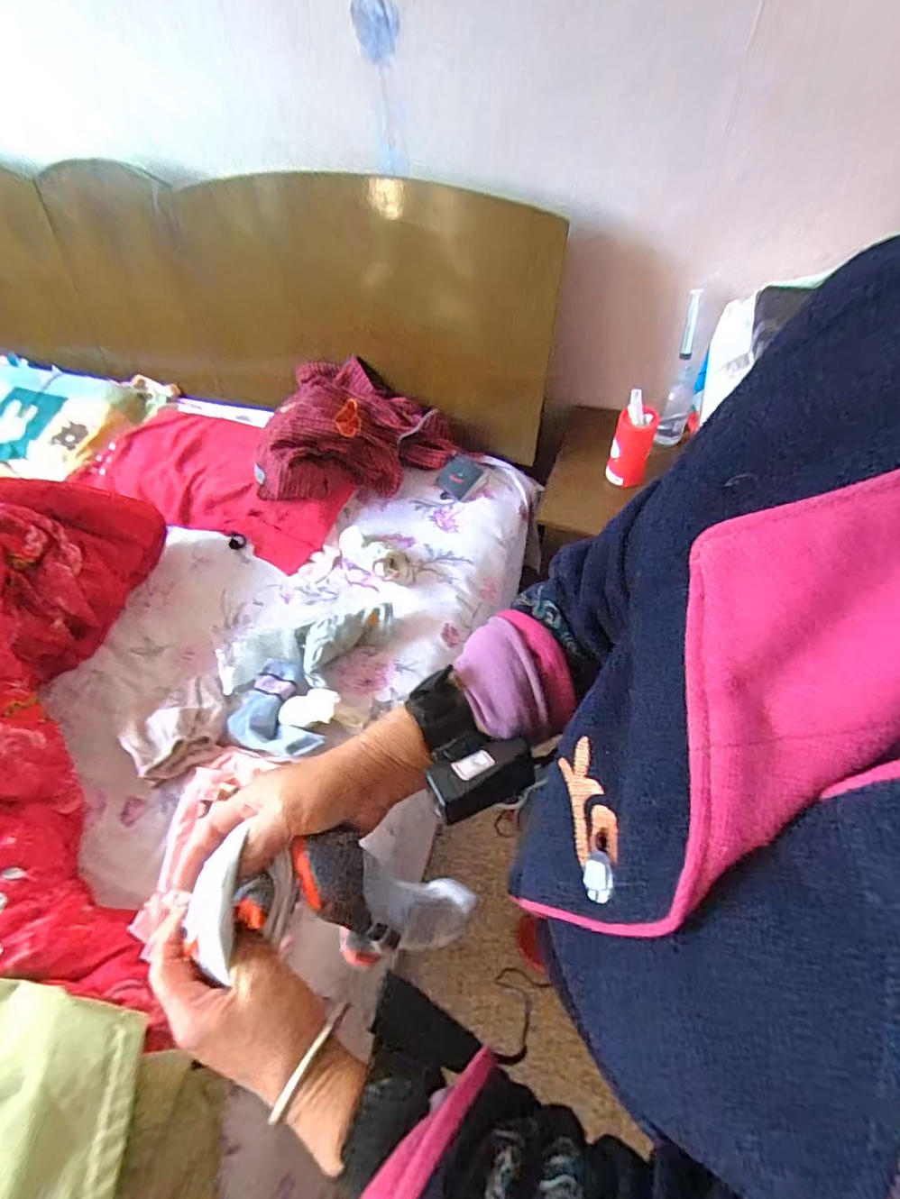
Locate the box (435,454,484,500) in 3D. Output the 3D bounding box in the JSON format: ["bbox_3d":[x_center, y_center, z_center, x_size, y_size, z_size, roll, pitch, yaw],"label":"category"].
[{"bbox_3d":[0.021,-0.250,1.089,0.073,0.013,0.080,39,88,-3],"label":"box"}]

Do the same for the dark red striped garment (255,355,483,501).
[{"bbox_3d":[-0.197,-0.357,1.094,0.421,0.174,0.275,-19,58,-8],"label":"dark red striped garment"}]

